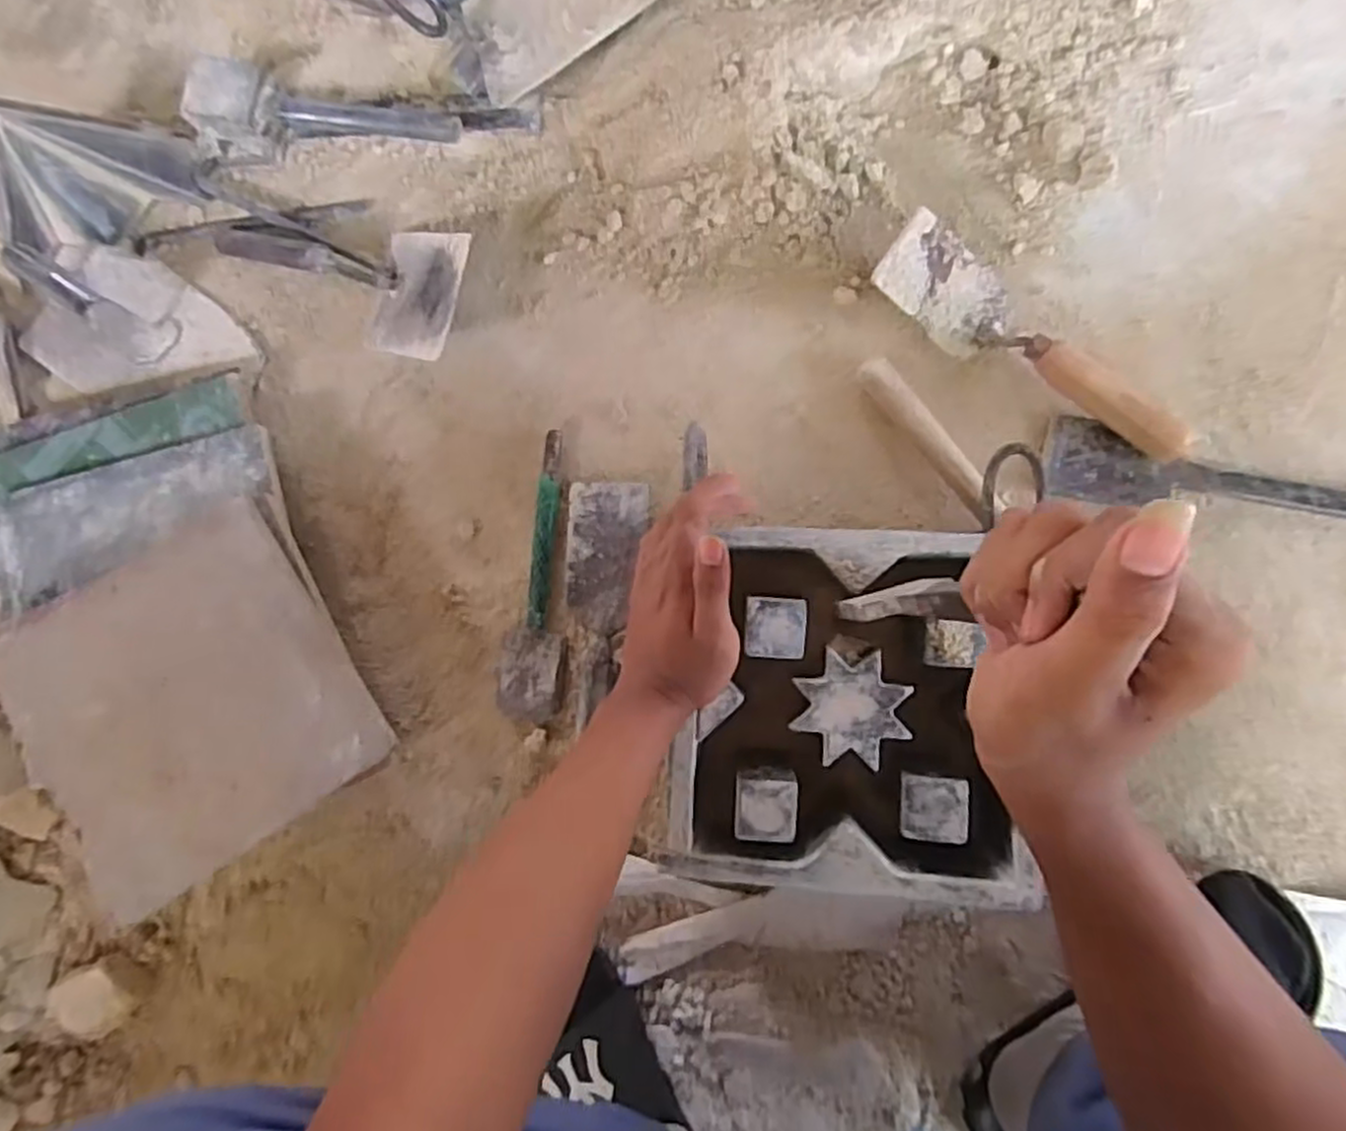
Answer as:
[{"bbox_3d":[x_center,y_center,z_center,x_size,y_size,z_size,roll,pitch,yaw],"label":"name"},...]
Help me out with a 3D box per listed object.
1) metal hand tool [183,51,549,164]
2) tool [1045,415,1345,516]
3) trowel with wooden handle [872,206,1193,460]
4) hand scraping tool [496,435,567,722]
[{"bbox_3d":[-0.291,-0.402,0.684,0.336,0.063,0.069,11,86,9],"label":"metal hand tool"},{"bbox_3d":[0.451,-0.065,0.574,0.316,0.014,0.062,8,86,8],"label":"tool"},{"bbox_3d":[0.280,-0.173,0.588,0.261,0.052,0.069,36,90,9],"label":"trowel with wooden handle"},{"bbox_3d":[-0.114,0.010,0.646,0.056,0.017,0.242,5,85,8],"label":"hand scraping tool"}]

